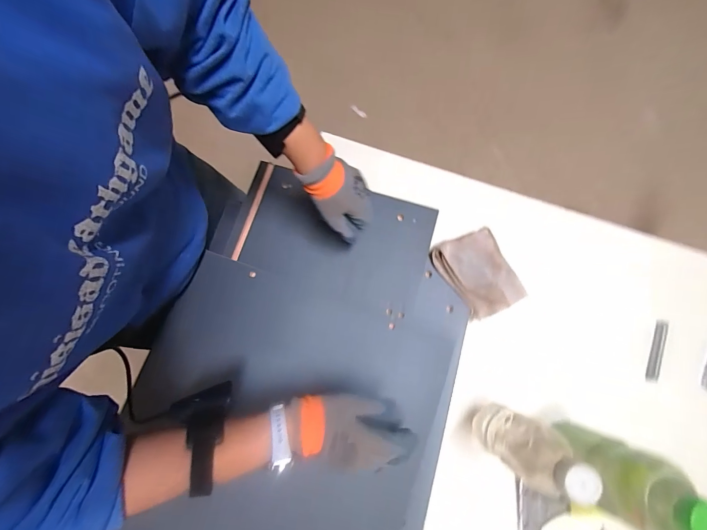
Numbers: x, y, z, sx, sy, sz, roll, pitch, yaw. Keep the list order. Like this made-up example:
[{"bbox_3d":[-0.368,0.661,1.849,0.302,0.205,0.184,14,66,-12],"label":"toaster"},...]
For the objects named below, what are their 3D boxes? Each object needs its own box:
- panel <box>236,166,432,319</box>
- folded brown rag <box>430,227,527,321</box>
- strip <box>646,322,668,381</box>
[{"bbox_3d":[-0.026,-0.042,0.581,0.307,0.026,0.190,16,79,3],"label":"panel"},{"bbox_3d":[0.220,0.009,0.582,0.127,0.035,0.145,-28,76,-28],"label":"folded brown rag"},{"bbox_3d":[0.516,0.147,0.579,0.017,0.012,0.103,19,79,5],"label":"strip"}]

